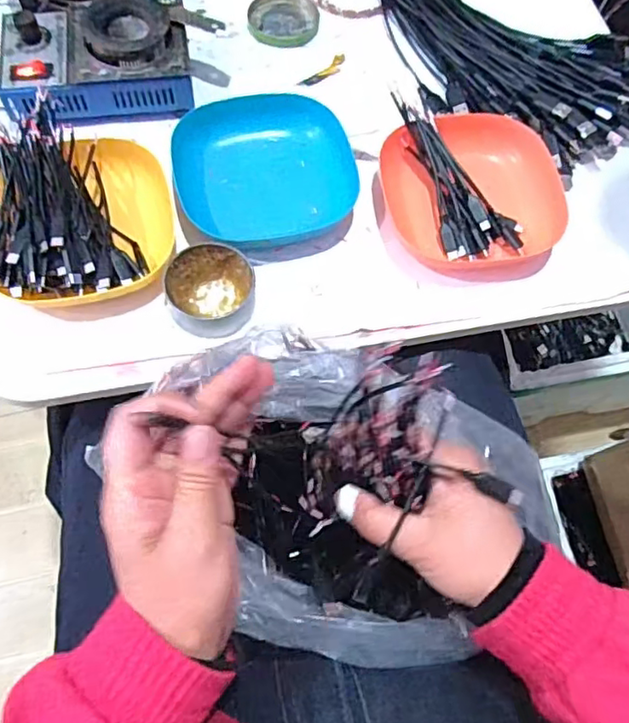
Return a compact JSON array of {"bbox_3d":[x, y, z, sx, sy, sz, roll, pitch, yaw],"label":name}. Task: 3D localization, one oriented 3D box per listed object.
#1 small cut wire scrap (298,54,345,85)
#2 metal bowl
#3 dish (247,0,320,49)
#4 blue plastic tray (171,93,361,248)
[{"bbox_3d":[0.010,-0.263,0.552,0.054,0.004,0.012,-42,75,-18],"label":"small cut wire scrap"},{"bbox_3d":[-0.074,-0.051,0.438,0.060,0.026,0.063,1,67,-2],"label":"metal bowl"},{"bbox_3d":[-0.028,-0.325,0.573,0.066,0.010,0.061,1,67,-2],"label":"dish"},{"bbox_3d":[-0.040,-0.152,0.485,0.134,0.030,0.133,-13,69,-8],"label":"blue plastic tray"}]

